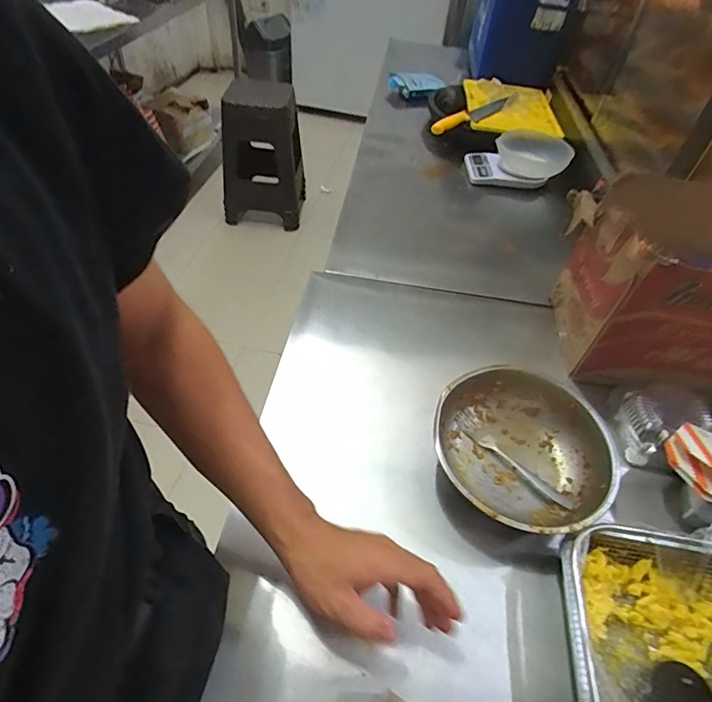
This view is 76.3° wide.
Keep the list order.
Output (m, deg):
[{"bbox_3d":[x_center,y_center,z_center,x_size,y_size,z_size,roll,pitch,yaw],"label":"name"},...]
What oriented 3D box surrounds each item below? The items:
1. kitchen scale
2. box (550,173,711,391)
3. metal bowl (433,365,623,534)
[{"bbox_3d":[0.409,-0.500,1.167,0.241,0.101,0.179,9,49,2],"label":"kitchen scale"},{"bbox_3d":[0.556,-0.116,0.730,0.394,0.213,0.320,12,49,4],"label":"box"},{"bbox_3d":[0.208,0.130,0.592,0.221,0.076,0.219,3,49,-4],"label":"metal bowl"}]

